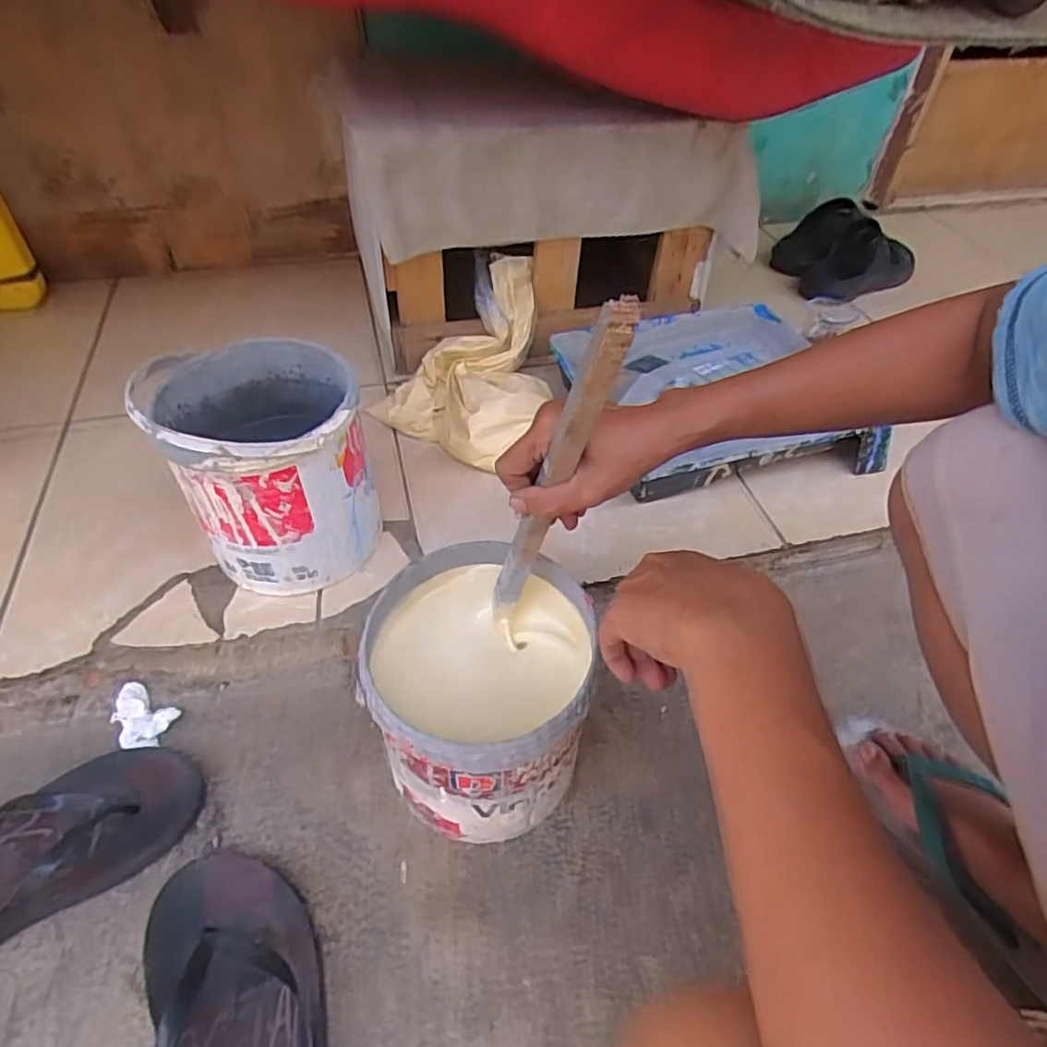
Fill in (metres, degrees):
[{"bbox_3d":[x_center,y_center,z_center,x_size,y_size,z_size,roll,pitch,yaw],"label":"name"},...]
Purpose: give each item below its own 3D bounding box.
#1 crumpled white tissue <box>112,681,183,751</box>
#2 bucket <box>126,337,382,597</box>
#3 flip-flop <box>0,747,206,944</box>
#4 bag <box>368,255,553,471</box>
[{"bbox_3d":[-0.361,0.183,0.598,0.064,0.020,0.048,20,49,17],"label":"crumpled white tissue"},{"bbox_3d":[-0.238,-0.055,0.616,0.162,0.205,0.171,1,46,-1],"label":"bucket"},{"bbox_3d":[-0.403,0.265,0.503,0.263,0.052,0.104,-28,53,-25],"label":"flip-flop"},{"bbox_3d":[-0.046,-0.213,0.822,0.203,0.132,0.255,25,51,21],"label":"bag"}]

